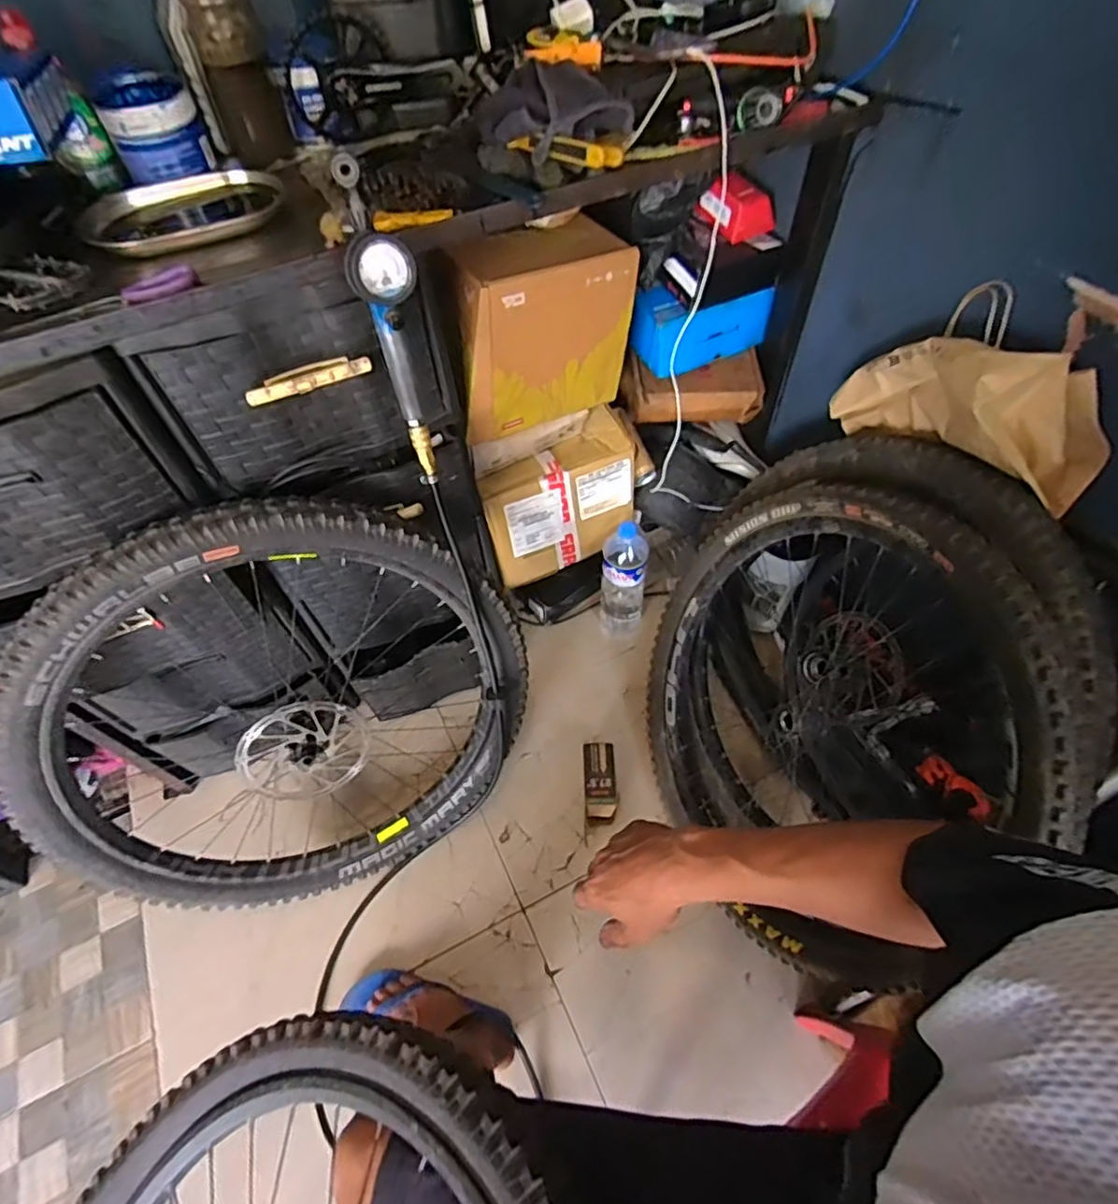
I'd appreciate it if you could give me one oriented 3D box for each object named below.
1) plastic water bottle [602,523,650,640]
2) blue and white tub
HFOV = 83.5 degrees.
[{"bbox_3d":[0.128,-0.039,1.269,0.091,0.275,0.082,8,57,9],"label":"plastic water bottle"},{"bbox_3d":[-0.471,-0.555,0.732,0.102,0.078,0.097,-26,58,-14],"label":"blue and white tub"}]

